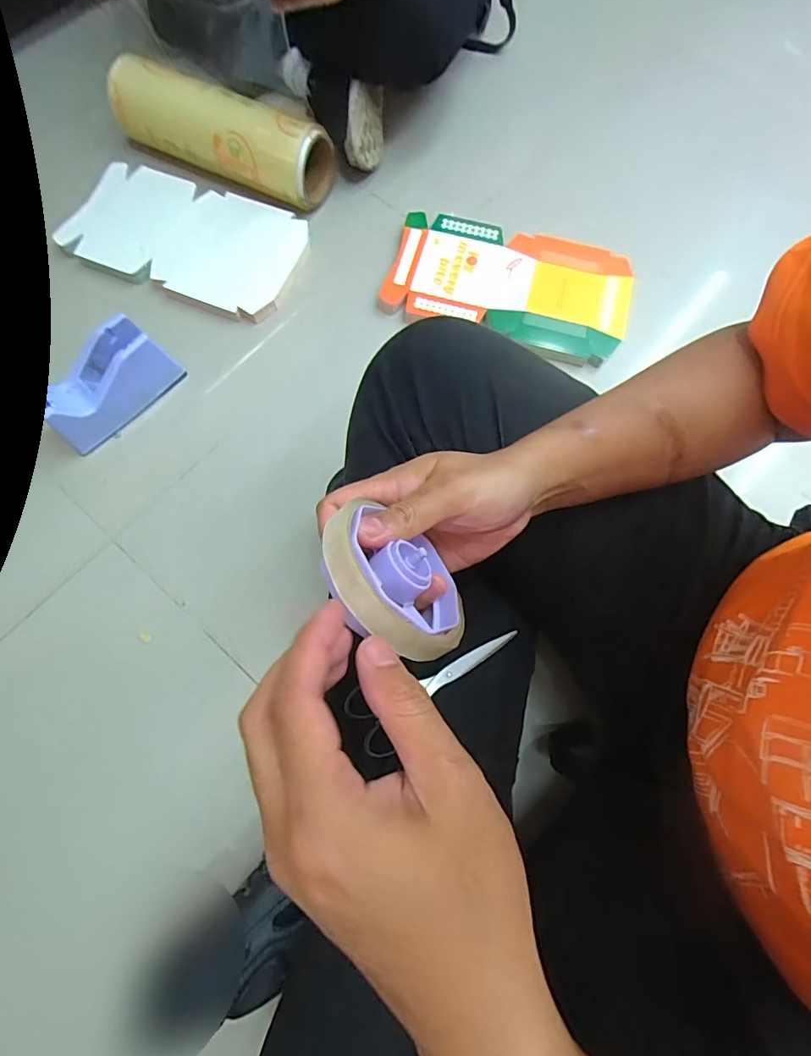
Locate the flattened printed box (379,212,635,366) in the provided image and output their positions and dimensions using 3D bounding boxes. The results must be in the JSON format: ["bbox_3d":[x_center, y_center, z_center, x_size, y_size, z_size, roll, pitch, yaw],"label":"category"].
[{"bbox_3d":[0.141,-0.327,0.657,0.317,0.038,0.167,13,73,3],"label":"flattened printed box"}]

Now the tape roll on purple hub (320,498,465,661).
[{"bbox_3d":[-0.009,0.029,0.236,0.081,0.030,0.074,41,32,-16],"label":"tape roll on purple hub"}]

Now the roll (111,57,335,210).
[{"bbox_3d":[-0.250,-0.559,0.667,0.350,0.092,0.086,26,74,7],"label":"roll"}]

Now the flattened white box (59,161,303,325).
[{"bbox_3d":[-0.309,-0.410,0.674,0.327,0.026,0.173,22,78,2],"label":"flattened white box"}]

